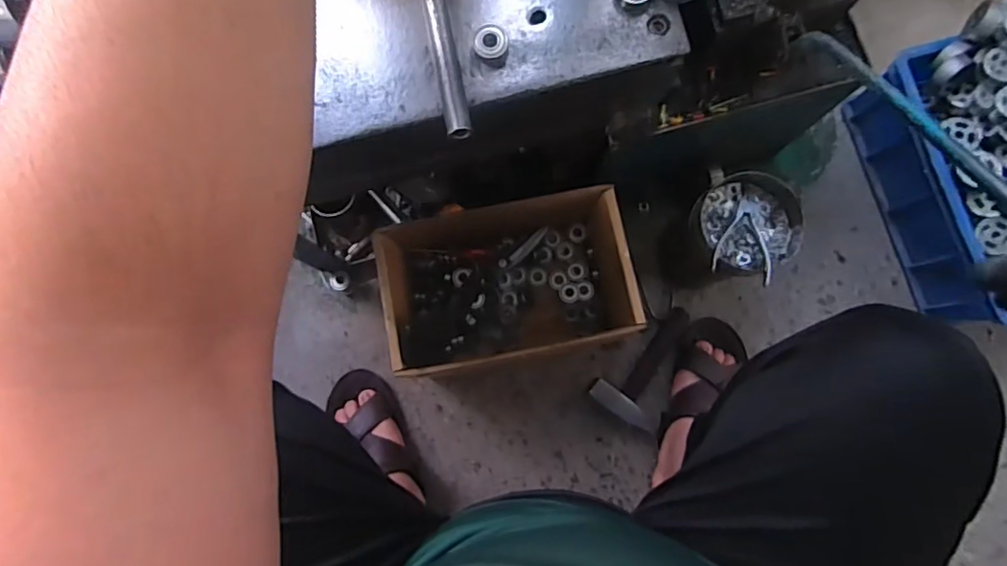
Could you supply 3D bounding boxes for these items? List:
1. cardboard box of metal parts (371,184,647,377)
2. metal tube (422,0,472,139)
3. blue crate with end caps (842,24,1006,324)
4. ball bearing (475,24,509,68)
[{"bbox_3d":[0.006,-0.002,0.799,0.309,0.200,0.206,-11,82,-1],"label":"cardboard box of metal parts"},{"bbox_3d":[-0.049,-0.188,0.468,0.020,0.013,0.142,-11,82,-1],"label":"metal tube"},{"bbox_3d":[0.749,-0.177,0.807,0.309,0.235,0.389,-18,82,-2],"label":"blue crate with end caps"},{"bbox_3d":[-0.010,-0.199,0.476,0.028,0.013,0.032,-6,82,0],"label":"ball bearing"}]

